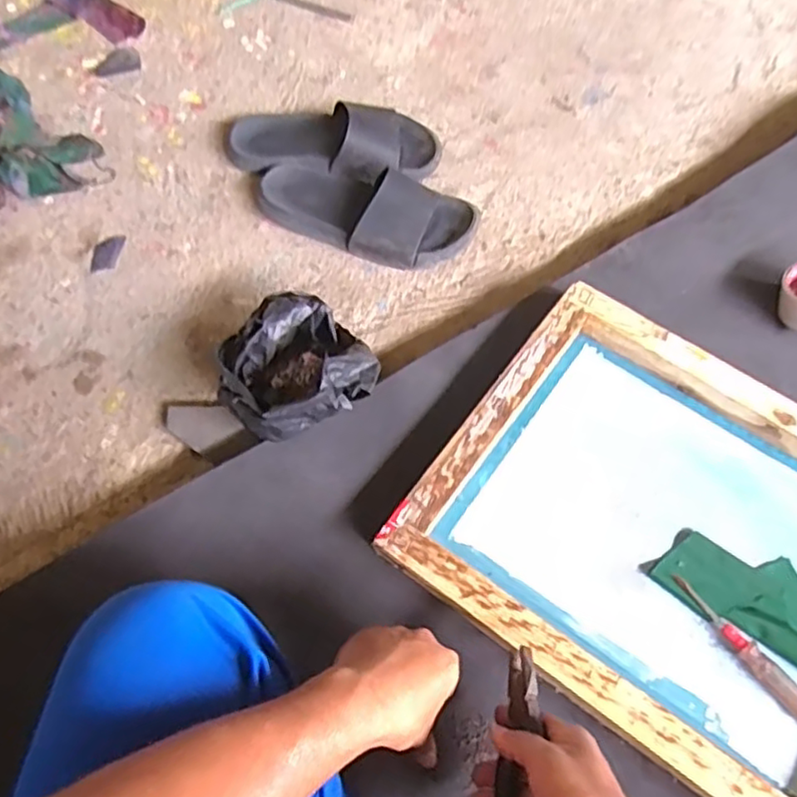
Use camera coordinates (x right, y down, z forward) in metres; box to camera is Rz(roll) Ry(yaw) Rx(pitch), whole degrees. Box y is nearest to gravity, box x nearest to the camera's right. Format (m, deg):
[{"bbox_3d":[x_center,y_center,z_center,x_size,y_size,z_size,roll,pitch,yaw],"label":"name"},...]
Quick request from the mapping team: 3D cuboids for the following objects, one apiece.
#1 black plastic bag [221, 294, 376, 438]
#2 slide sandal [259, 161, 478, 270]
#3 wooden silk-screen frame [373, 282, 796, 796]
[{"bbox_3d":[-0.108,-0.026,0.705,0.148,0.108,0.157,-41,69,-17],"label":"black plastic bag"},{"bbox_3d":[-0.048,-0.234,0.835,0.281,0.071,0.105,14,65,9],"label":"slide sandal"},{"bbox_3d":[0.276,0.134,0.632,0.473,0.039,0.373,34,69,17],"label":"wooden silk-screen frame"}]

